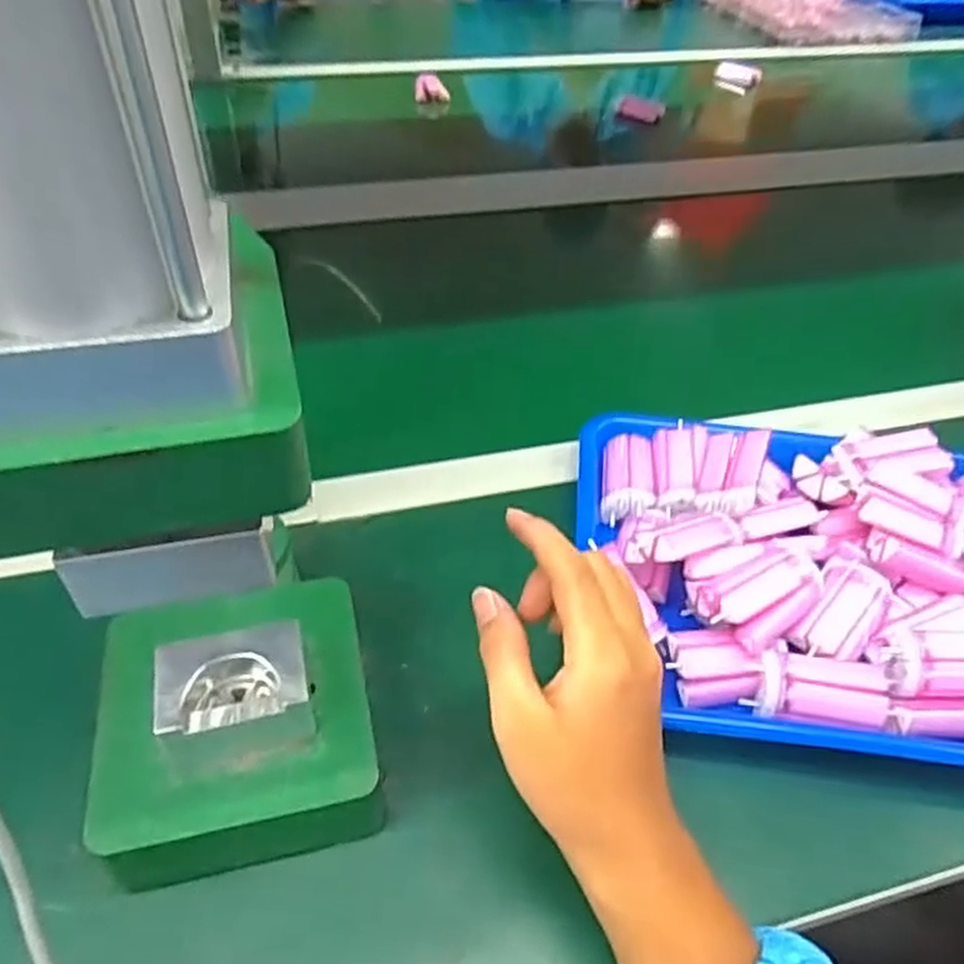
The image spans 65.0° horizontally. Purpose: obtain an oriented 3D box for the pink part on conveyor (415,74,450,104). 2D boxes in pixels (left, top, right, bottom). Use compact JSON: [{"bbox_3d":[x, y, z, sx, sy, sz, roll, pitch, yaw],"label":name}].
[{"bbox_3d":[-0.075,-0.591,1.138,0.050,0.032,0.033,-2,46,-5],"label":"pink part on conveyor"}]

